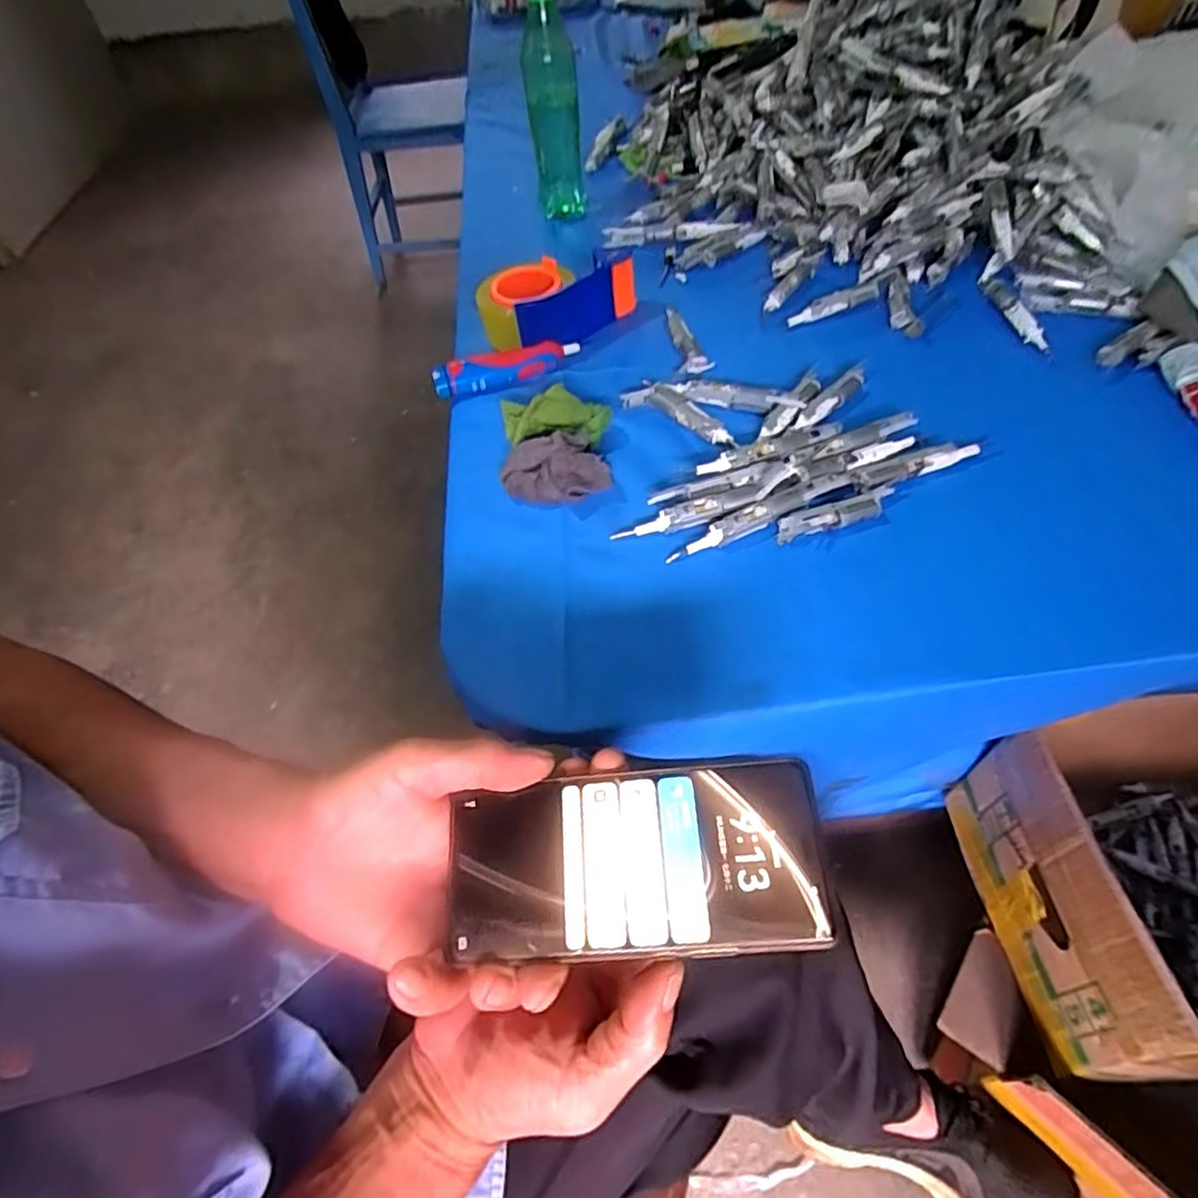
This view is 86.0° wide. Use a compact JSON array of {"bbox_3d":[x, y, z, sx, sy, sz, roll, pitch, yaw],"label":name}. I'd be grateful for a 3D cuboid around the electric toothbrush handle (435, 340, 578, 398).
[{"bbox_3d":[-0.090,-0.226,0.624,0.142,0.022,0.033,-15,54,-7],"label":"electric toothbrush handle"}]

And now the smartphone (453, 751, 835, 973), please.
[{"bbox_3d":[0.015,0.115,0.282,0.159,0.014,0.075,-7,53,5],"label":"smartphone"}]

